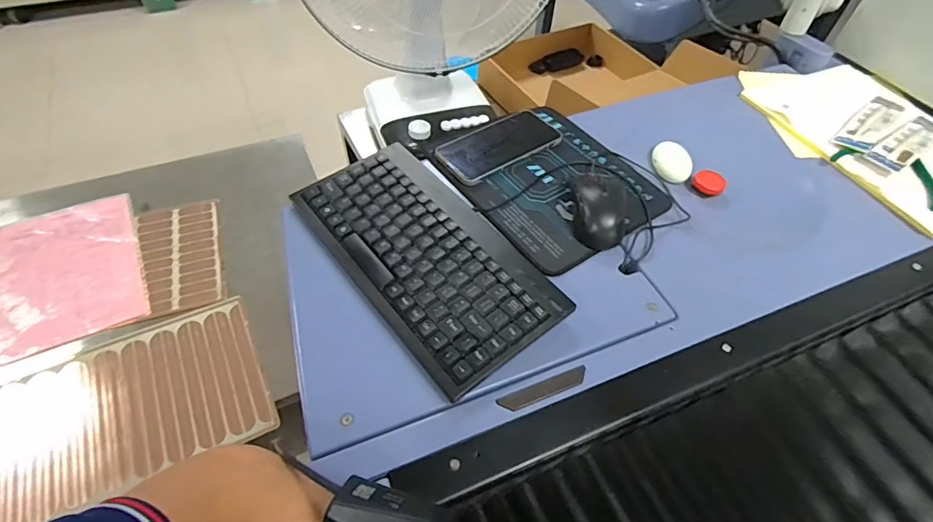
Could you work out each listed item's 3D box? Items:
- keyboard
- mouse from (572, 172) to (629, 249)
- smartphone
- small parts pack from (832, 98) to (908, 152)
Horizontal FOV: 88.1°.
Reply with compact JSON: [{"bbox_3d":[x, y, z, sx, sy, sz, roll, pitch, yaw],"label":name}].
[{"bbox_3d":[-0.045,-0.012,0.491,0.152,0.026,0.289,-31,61,-26],"label":"keyboard"},{"bbox_3d":[0.151,-0.059,0.543,0.056,0.032,0.093,6,52,-1],"label":"mouse"},{"bbox_3d":[0.044,-0.147,0.609,0.169,0.011,0.073,-30,60,-25],"label":"smartphone"},{"bbox_3d":[0.574,-0.197,0.682,0.175,0.008,0.043,-34,62,-27],"label":"small parts pack"}]

